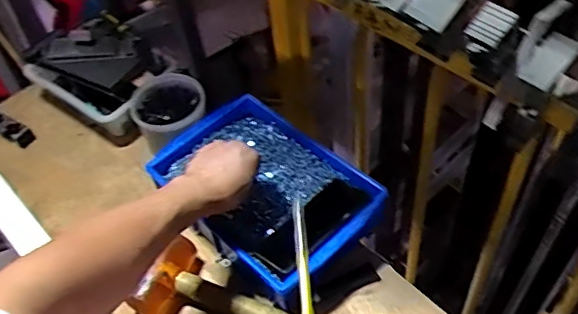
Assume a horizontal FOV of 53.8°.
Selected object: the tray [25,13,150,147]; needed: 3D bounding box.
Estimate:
[{"bbox_3d":[-0.335,-0.154,1.034,0.252,0.118,0.177,34,63,27],"label":"tray"}]

